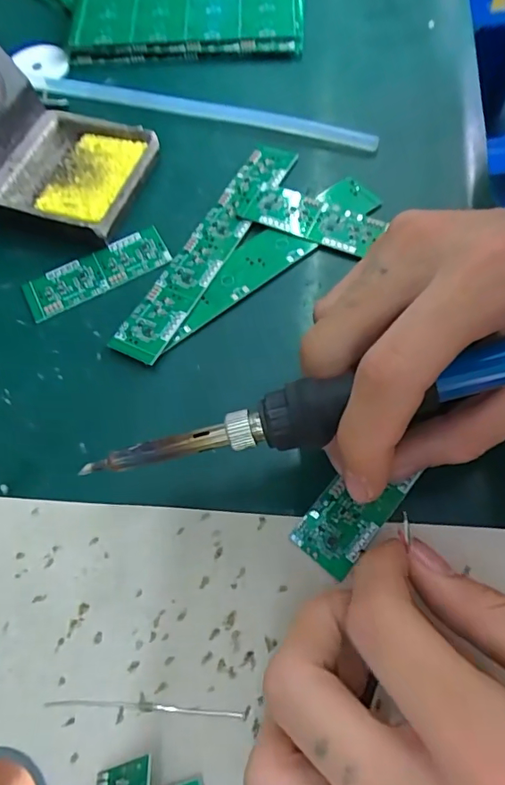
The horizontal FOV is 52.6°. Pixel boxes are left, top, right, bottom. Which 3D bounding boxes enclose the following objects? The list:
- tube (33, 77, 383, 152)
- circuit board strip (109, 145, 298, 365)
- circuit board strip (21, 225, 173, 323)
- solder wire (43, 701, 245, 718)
[{"bbox_3d":[-0.031,-0.162,0.293,0.201,0.009,0.011,16,67,10],"label":"tube"},{"bbox_3d":[-0.021,-0.074,0.255,0.024,0.005,0.141,26,69,14],"label":"circuit board strip"},{"bbox_3d":[-0.077,-0.060,0.254,0.072,0.004,0.024,-26,66,-9],"label":"circuit board strip"},{"bbox_3d":[-0.037,0.107,0.174,0.068,0.004,0.004,1,65,4],"label":"solder wire"}]

